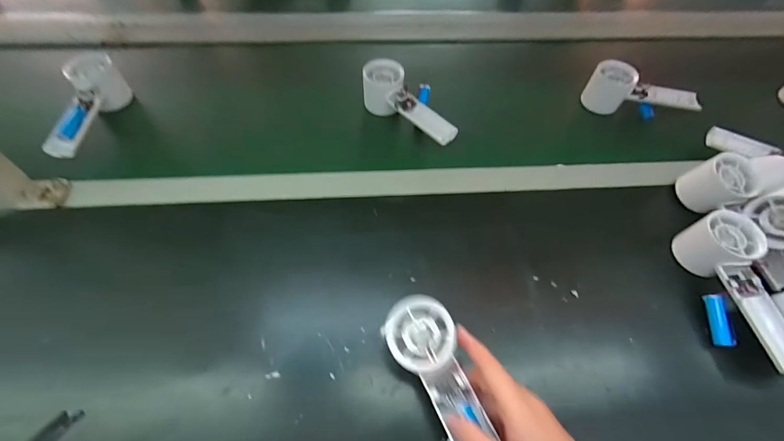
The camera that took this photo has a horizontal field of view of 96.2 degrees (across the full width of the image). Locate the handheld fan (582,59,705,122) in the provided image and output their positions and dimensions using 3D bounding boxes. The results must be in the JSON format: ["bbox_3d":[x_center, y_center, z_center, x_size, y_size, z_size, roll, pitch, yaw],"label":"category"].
[{"bbox_3d":[0.375,-0.190,0.525,0.157,0.062,0.045,9,59,3],"label":"handheld fan"}]

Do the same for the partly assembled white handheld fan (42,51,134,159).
[{"bbox_3d":[-0.399,-0.145,0.465,0.052,0.066,0.149,-5,60,-6],"label":"partly assembled white handheld fan"}]

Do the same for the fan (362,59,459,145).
[{"bbox_3d":[0.026,-0.162,0.487,0.156,0.045,0.057,38,65,18],"label":"fan"}]

